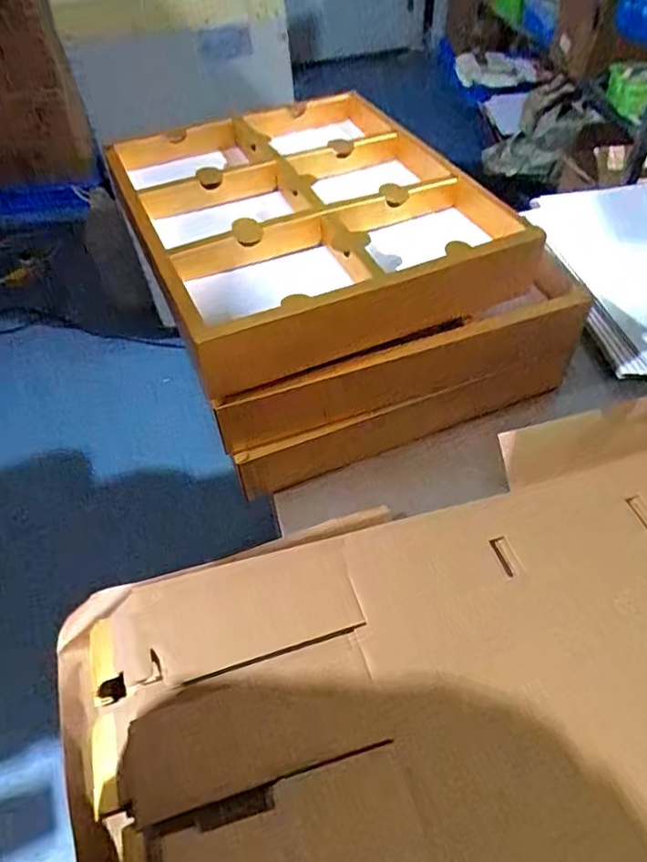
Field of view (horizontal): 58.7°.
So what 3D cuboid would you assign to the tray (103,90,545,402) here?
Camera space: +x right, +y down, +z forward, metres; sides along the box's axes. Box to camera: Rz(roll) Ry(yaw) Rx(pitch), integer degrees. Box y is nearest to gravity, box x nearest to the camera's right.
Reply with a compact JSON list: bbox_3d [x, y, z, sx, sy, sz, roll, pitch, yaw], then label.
[{"bbox_3d":[-0.014,-0.287,0.734,0.409,0.093,0.490,-21,53,-12],"label":"tray"}]

